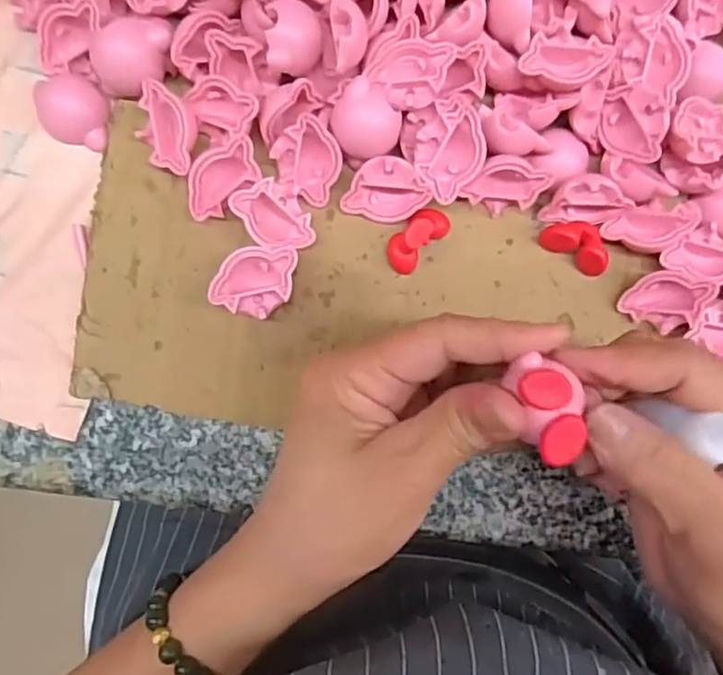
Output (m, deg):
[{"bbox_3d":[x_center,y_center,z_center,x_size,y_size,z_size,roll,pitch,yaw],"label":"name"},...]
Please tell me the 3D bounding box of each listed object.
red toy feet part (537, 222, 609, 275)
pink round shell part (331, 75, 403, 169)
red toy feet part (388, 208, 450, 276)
[{"bbox_3d":[0.096,-0.042,0.279,0.030,0.012,0.018,36,89,-5],"label":"red toy feet part"},{"bbox_3d":[0.001,-0.087,0.260,0.027,0.020,0.028,0,92,-5],"label":"pink round shell part"},{"bbox_3d":[0.024,-0.043,0.273,0.016,0.013,0.032,44,89,-5],"label":"red toy feet part"}]

